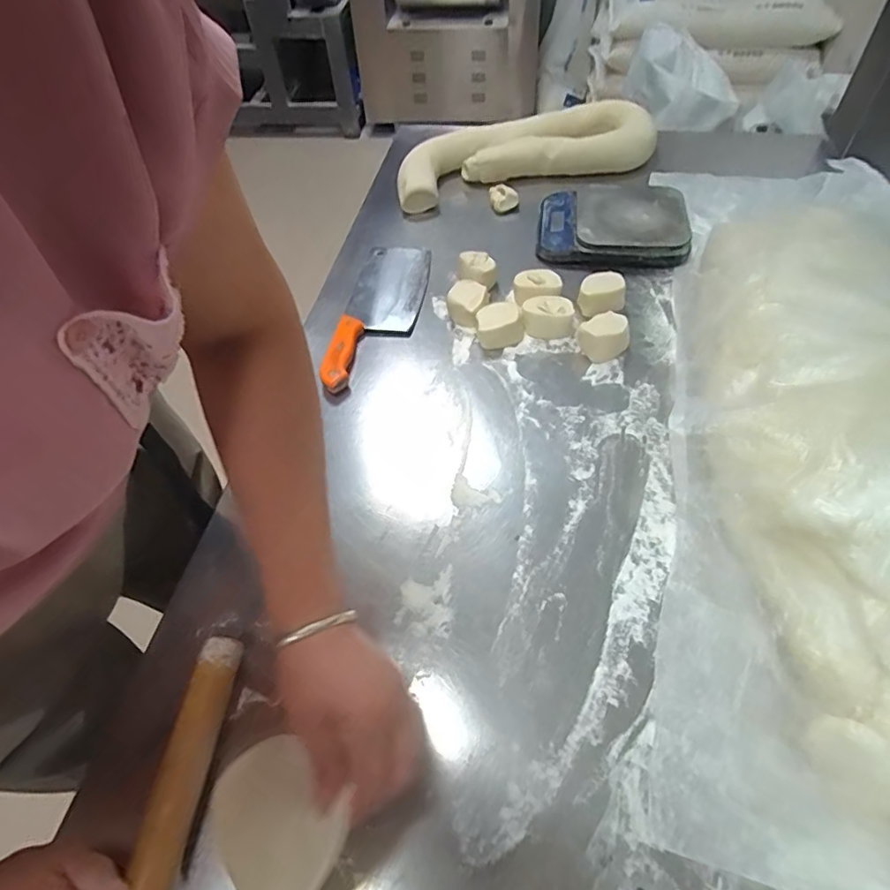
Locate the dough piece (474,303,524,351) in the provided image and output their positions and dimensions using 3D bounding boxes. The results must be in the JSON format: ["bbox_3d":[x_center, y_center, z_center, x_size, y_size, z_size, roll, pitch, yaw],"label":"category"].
[{"bbox_3d":[0.065,-0.141,0.644,0.054,0.035,0.040,-5,53,0],"label":"dough piece"}]

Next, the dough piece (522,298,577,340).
[{"bbox_3d":[0.126,-0.151,0.656,0.062,0.035,0.040,3,53,6],"label":"dough piece"}]

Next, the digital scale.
[{"bbox_3d":[0.237,-0.312,0.763,0.198,0.034,0.171,5,53,8],"label":"digital scale"}]

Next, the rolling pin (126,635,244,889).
[{"bbox_3d":[-0.187,0.282,0.344,0.029,0.023,0.309,2,52,5],"label":"rolling pin"}]

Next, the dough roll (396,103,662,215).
[{"bbox_3d":[0.118,-0.474,0.881,0.428,0.046,0.187,-17,54,-9],"label":"dough roll"}]

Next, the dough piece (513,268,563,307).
[{"bbox_3d":[0.117,-0.200,0.690,0.059,0.030,0.040,8,54,10],"label":"dough piece"}]

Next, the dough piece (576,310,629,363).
[{"bbox_3d":[0.184,-0.125,0.628,0.048,0.033,0.041,-26,55,-15],"label":"dough piece"}]

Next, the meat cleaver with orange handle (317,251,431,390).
[{"bbox_3d":[-0.081,-0.173,0.695,0.099,0.025,0.276,2,53,6],"label":"meat cleaver with orange handle"}]

